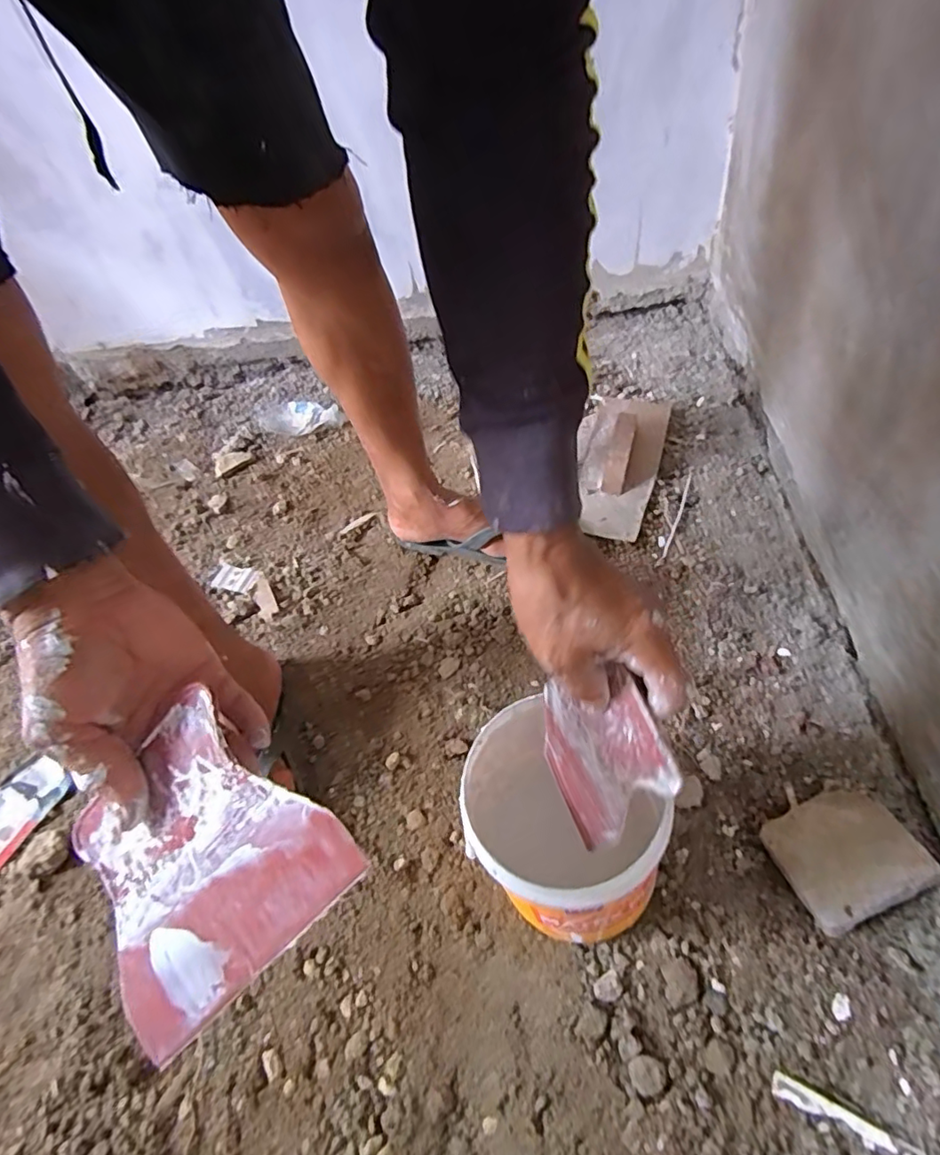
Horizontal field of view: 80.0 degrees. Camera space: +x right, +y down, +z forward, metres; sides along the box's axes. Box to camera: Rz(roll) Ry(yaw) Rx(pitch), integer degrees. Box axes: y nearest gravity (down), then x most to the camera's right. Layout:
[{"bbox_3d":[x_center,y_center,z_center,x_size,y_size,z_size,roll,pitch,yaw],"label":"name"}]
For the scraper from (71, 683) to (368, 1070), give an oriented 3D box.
[{"bbox_3d":[-0.143,0.144,0.288,0.161,0.006,0.128,-47,72,12],"label":"scraper"}]

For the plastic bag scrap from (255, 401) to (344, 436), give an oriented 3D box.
[{"bbox_3d":[-0.342,-0.320,1.108,0.206,0.047,0.075,7,45,25],"label":"plastic bag scrap"}]

